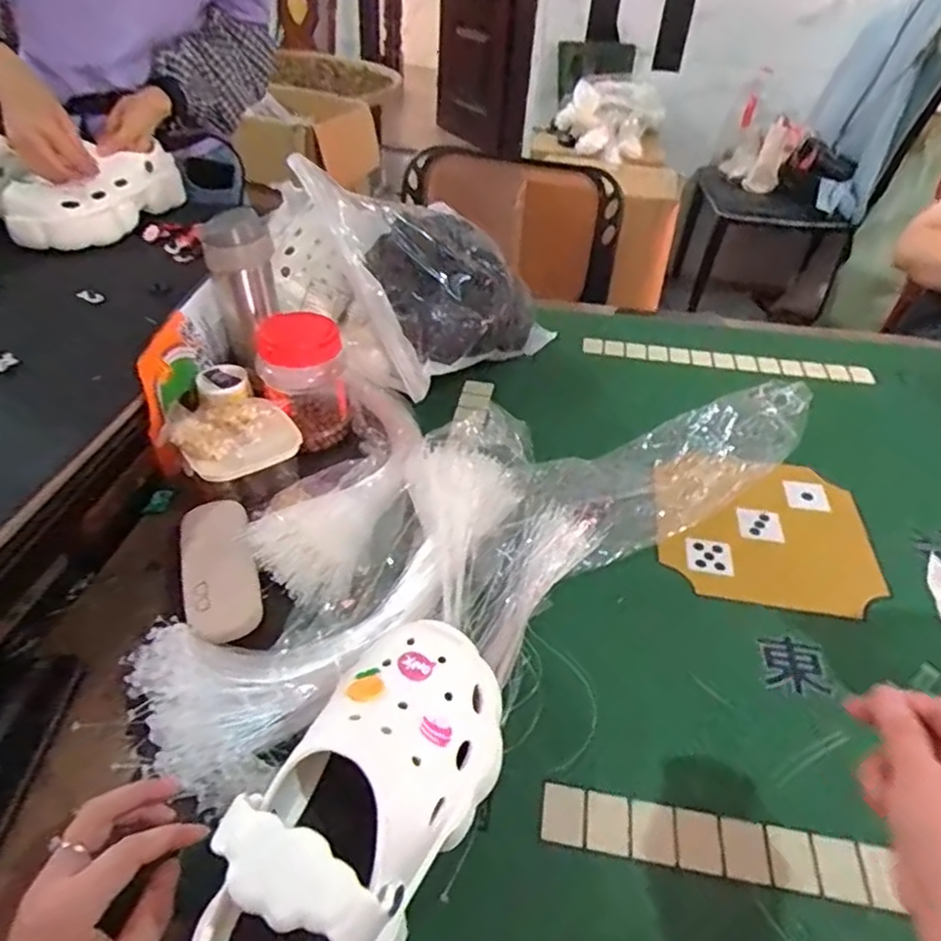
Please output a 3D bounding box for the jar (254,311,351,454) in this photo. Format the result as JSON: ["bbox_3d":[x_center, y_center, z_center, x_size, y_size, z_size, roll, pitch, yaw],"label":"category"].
[{"bbox_3d":[-0.183,-0.098,0.741,0.092,0.137,0.077,-8,42,-15],"label":"jar"}]

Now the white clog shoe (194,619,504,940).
[{"bbox_3d":[-0.059,0.202,0.397,0.108,0.111,0.253,19,43,16],"label":"white clog shoe"}]

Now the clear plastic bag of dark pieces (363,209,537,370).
[{"bbox_3d":[-0.028,-0.218,0.853,0.162,0.176,0.222,22,43,19],"label":"clear plastic bag of dark pieces"}]

